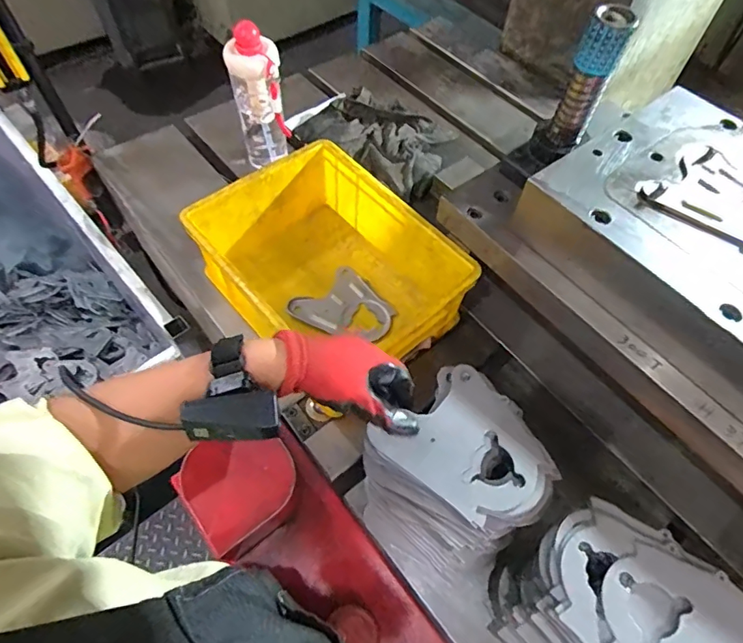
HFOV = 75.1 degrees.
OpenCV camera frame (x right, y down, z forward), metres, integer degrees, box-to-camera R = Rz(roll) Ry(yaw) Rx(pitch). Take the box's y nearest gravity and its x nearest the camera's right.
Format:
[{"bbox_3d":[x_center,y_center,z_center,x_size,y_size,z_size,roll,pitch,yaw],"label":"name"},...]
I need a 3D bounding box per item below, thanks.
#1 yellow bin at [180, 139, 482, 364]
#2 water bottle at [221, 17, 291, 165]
[{"bbox_3d":[-0.071,-0.075,0.714,0.259,0.157,0.390,-38,66,-23],"label":"yellow bin"},{"bbox_3d":[-0.187,-0.365,0.810,0.075,0.229,0.076,-15,59,-12],"label":"water bottle"}]

